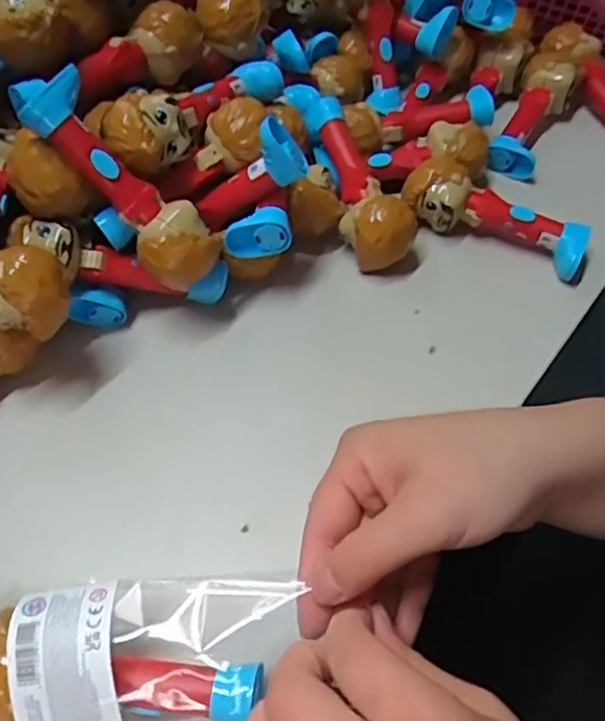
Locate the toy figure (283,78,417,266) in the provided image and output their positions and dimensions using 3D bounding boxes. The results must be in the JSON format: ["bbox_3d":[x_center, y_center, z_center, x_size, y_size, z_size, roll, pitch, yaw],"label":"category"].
[{"bbox_3d":[0.029,-0.126,0.452,0.050,0.054,0.145,-15,57,-13],"label":"toy figure"}]

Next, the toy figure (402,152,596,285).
[{"bbox_3d":[0.131,-0.098,0.446,0.124,0.046,0.042,21,57,12],"label":"toy figure"}]

